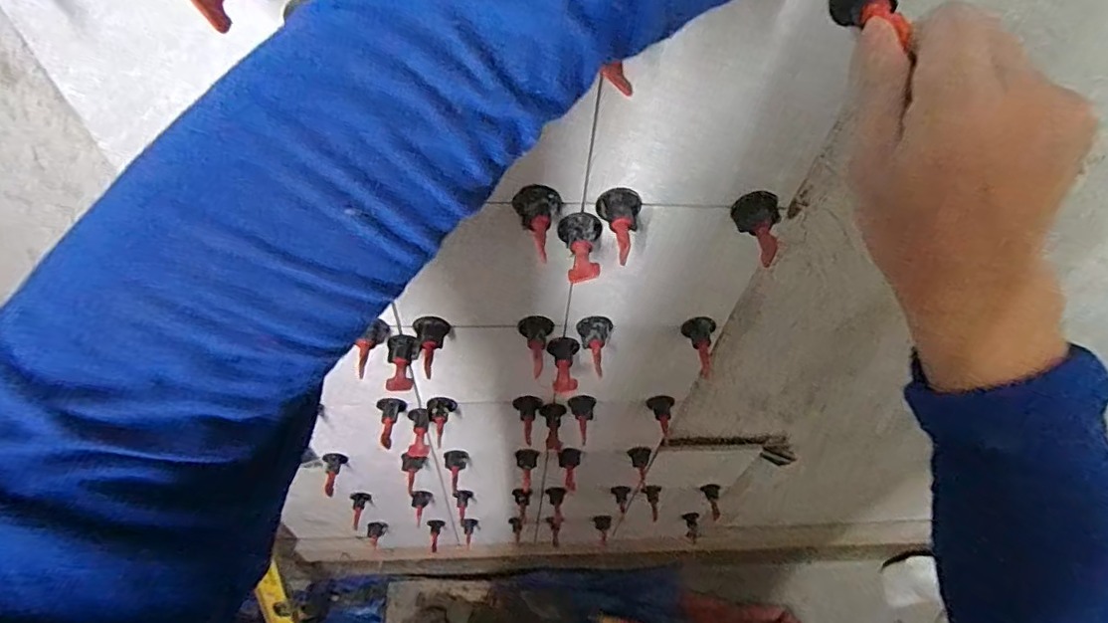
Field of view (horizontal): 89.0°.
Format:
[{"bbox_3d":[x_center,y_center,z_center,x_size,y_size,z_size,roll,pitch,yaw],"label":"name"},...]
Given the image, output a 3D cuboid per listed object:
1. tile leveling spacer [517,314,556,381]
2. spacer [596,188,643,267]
[{"bbox_3d":[-0.018,0.029,0.499,0.030,0.027,0.047,8,54,0],"label":"tile leveling spacer"},{"bbox_3d":[0.043,-0.061,0.385,0.030,0.024,0.047,12,54,3],"label":"spacer"}]

